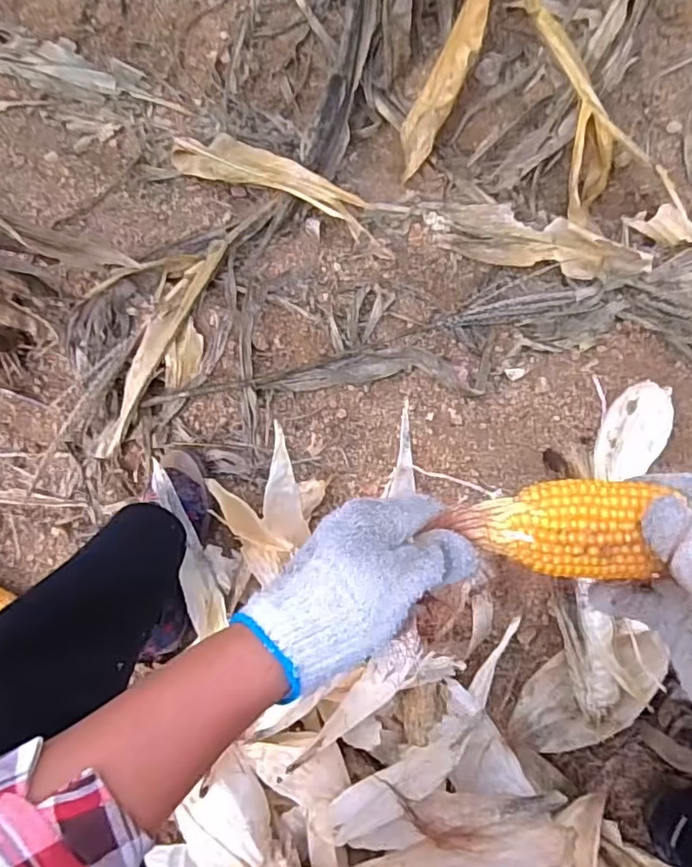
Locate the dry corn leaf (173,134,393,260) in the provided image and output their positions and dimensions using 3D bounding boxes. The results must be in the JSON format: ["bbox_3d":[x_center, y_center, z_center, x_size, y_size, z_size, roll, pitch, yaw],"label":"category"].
[{"bbox_3d":[-0.094,-0.380,0.871,0.386,0.044,0.090,26,78,5],"label":"dry corn leaf"}]

